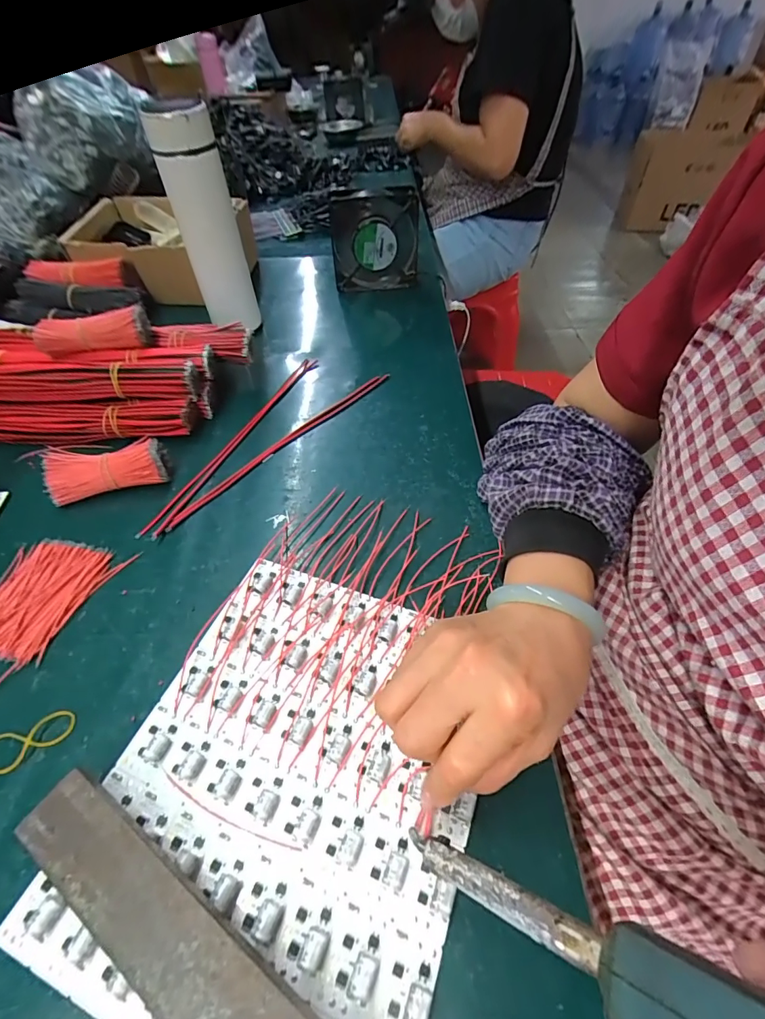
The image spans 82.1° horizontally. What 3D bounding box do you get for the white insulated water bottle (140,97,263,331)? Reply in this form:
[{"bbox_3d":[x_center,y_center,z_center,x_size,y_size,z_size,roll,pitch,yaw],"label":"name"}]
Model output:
[{"bbox_3d":[-0.207,-0.335,0.530,0.069,0.228,0.062,-17,51,-12],"label":"white insulated water bottle"}]

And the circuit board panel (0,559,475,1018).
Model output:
[{"bbox_3d":[-0.053,0.147,0.257,0.202,0.013,0.235,16,52,15],"label":"circuit board panel"}]

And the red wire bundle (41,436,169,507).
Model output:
[{"bbox_3d":[-0.254,-0.038,0.407,0.101,0.037,0.039,-13,50,-9],"label":"red wire bundle"}]

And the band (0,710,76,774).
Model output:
[{"bbox_3d":[-0.223,0.145,0.272,0.057,0.004,0.025,-20,52,-14],"label":"band"}]

